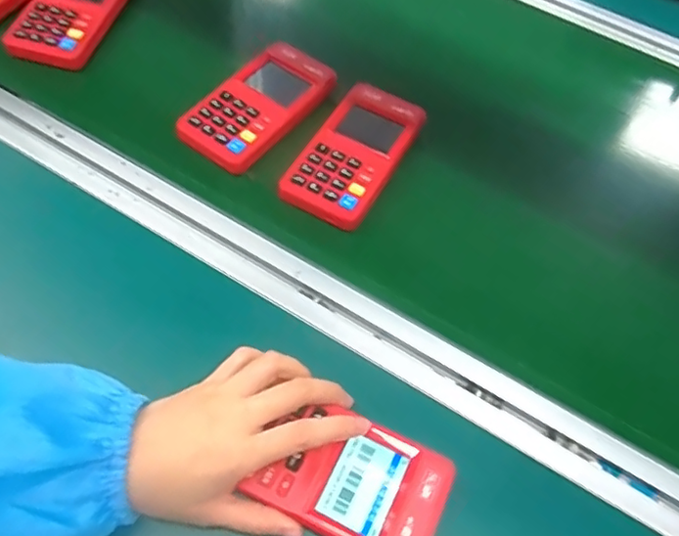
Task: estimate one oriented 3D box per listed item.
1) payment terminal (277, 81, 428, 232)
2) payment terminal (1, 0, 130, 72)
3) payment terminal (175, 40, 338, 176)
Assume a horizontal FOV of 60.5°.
[{"bbox_3d":[0.014,-0.096,0.483,0.071,0.020,0.136,27,61,13],"label":"payment terminal"},{"bbox_3d":[-0.247,-0.245,0.547,0.077,0.025,0.136,15,59,6],"label":"payment terminal"},{"bbox_3d":[-0.069,-0.141,0.498,0.071,0.023,0.137,33,62,16],"label":"payment terminal"}]

